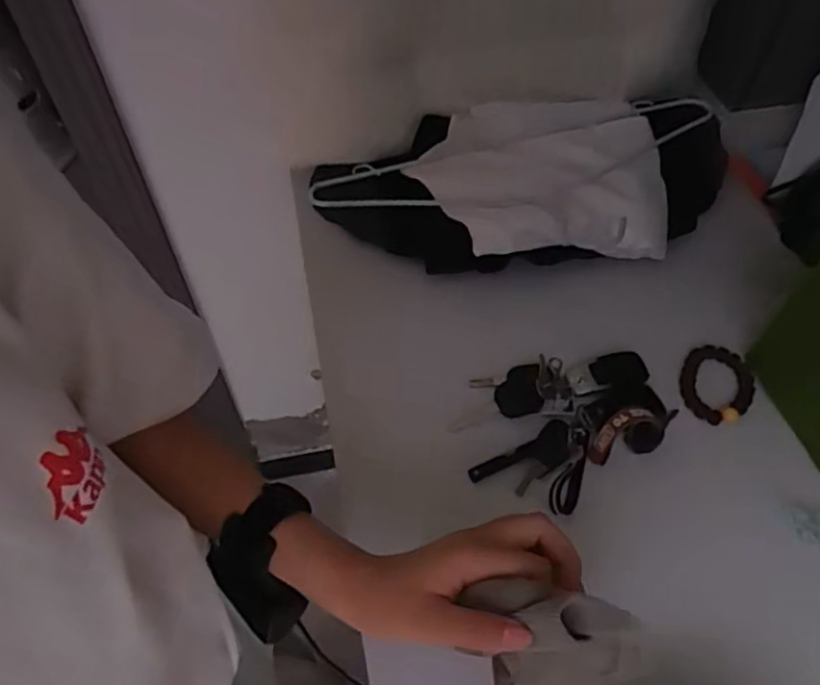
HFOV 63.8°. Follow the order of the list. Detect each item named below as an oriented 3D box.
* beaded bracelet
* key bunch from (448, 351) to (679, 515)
[{"bbox_3d":[0.283,0.039,0.610,0.062,0.015,0.081,12,54,9],"label":"beaded bracelet"},{"bbox_3d":[0.138,0.063,0.576,0.190,0.038,0.138,-17,55,-12],"label":"key bunch"}]

